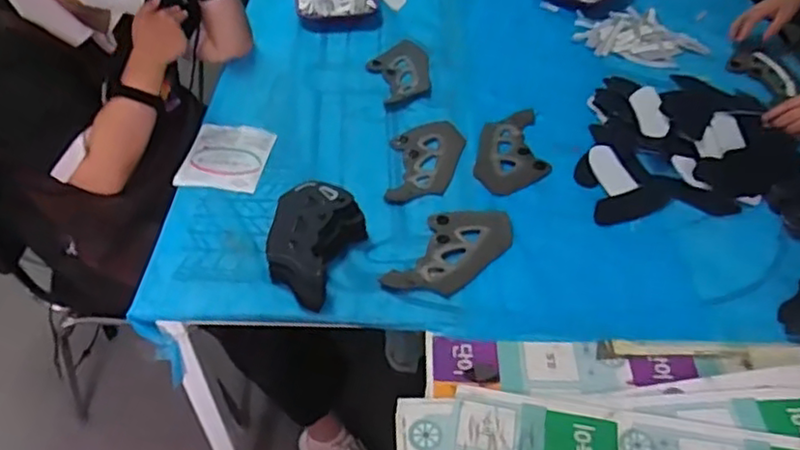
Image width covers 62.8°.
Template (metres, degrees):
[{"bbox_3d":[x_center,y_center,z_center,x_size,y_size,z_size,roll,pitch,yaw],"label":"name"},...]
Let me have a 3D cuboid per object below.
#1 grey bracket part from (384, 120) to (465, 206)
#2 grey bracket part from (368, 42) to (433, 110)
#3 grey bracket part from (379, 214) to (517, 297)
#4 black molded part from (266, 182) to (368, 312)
[{"bbox_3d":[0.036,-0.110,1.127,0.119,0.008,0.226,13,48,14],"label":"grey bracket part"},{"bbox_3d":[0.005,-0.312,1.327,0.126,0.008,0.211,-13,47,-11],"label":"grey bracket part"},{"bbox_3d":[0.081,0.040,0.976,0.125,0.010,0.212,22,51,22],"label":"grey bracket part"},{"bbox_3d":[-0.139,0.016,0.971,0.150,0.048,0.205,17,49,17],"label":"black molded part"}]

